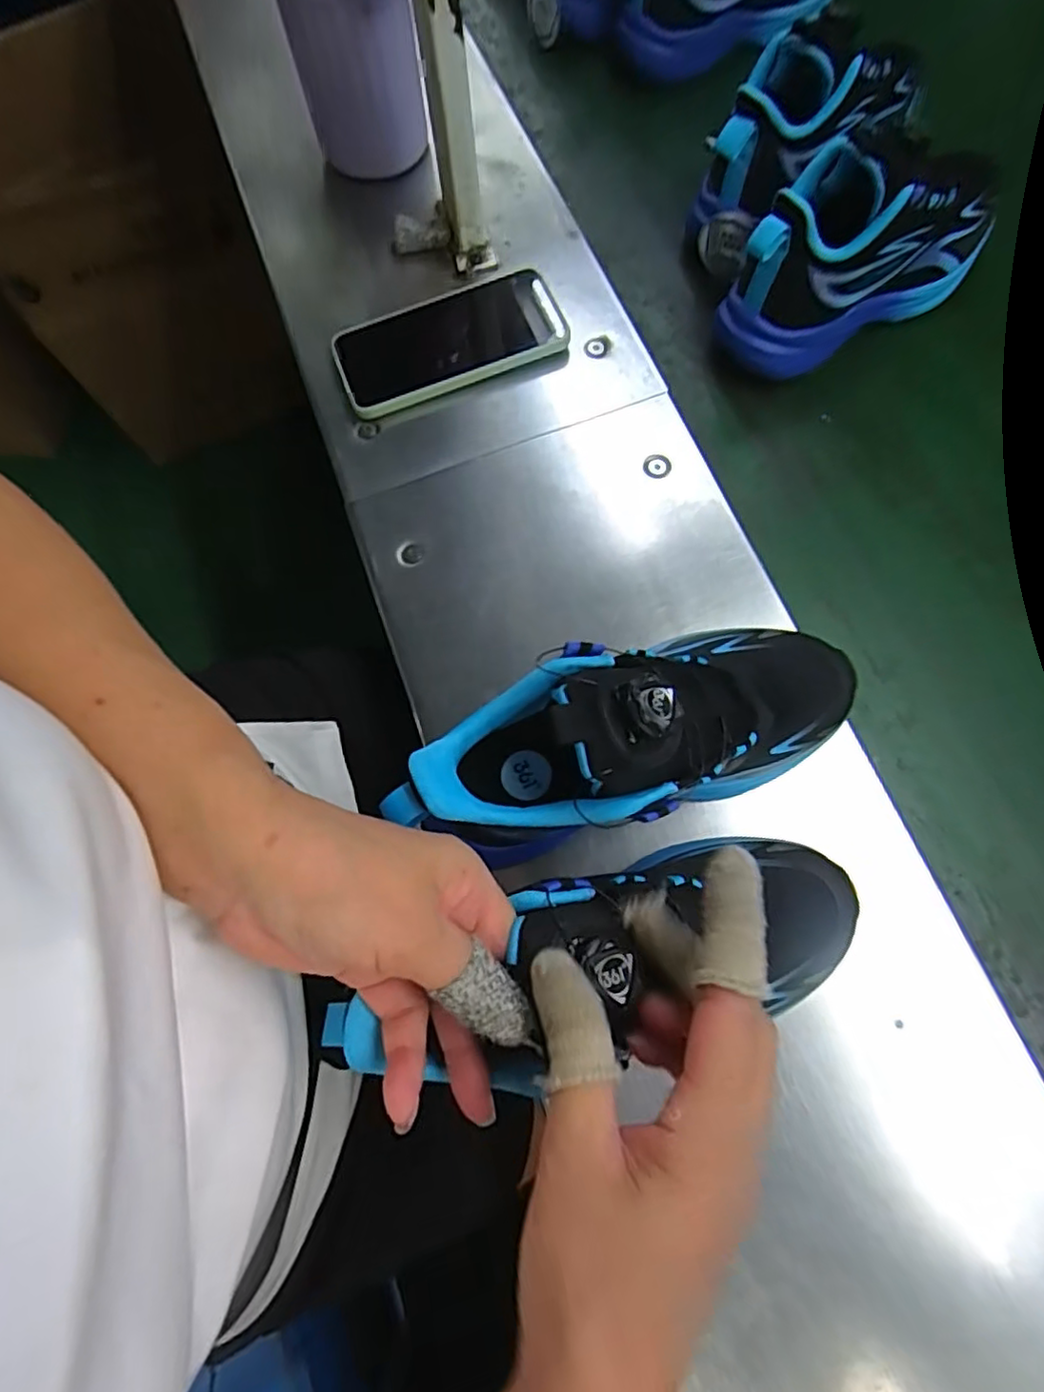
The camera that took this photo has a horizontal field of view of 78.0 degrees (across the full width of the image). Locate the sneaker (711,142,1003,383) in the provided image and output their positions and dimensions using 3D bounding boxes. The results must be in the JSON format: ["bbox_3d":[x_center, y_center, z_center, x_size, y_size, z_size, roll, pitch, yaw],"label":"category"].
[{"bbox_3d":[0.229,-0.305,0.426,0.203,0.114,0.079,-29,73,-5],"label":"sneaker"}]

